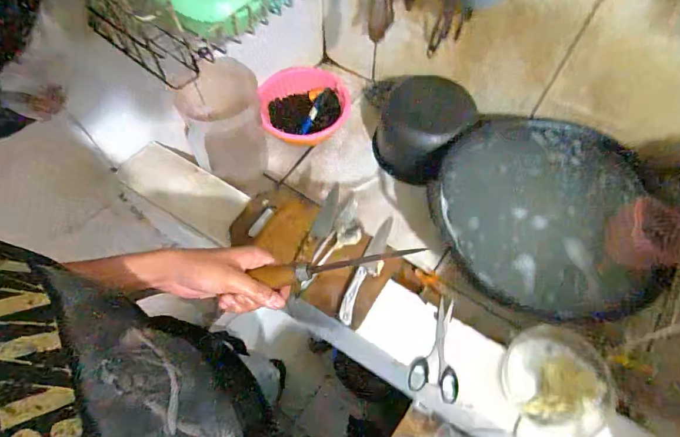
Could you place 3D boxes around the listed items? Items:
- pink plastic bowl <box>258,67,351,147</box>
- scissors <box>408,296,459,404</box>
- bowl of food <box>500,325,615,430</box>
[{"bbox_3d":[-0.095,-0.276,1.018,0.217,0.086,0.217,0,61,0],"label":"pink plastic bowl"},{"bbox_3d":[0.157,0.202,0.626,0.077,0.020,0.154,11,62,7],"label":"scissors"},{"bbox_3d":[0.322,0.232,0.589,0.141,0.045,0.138,0,61,0],"label":"bowl of food"}]

